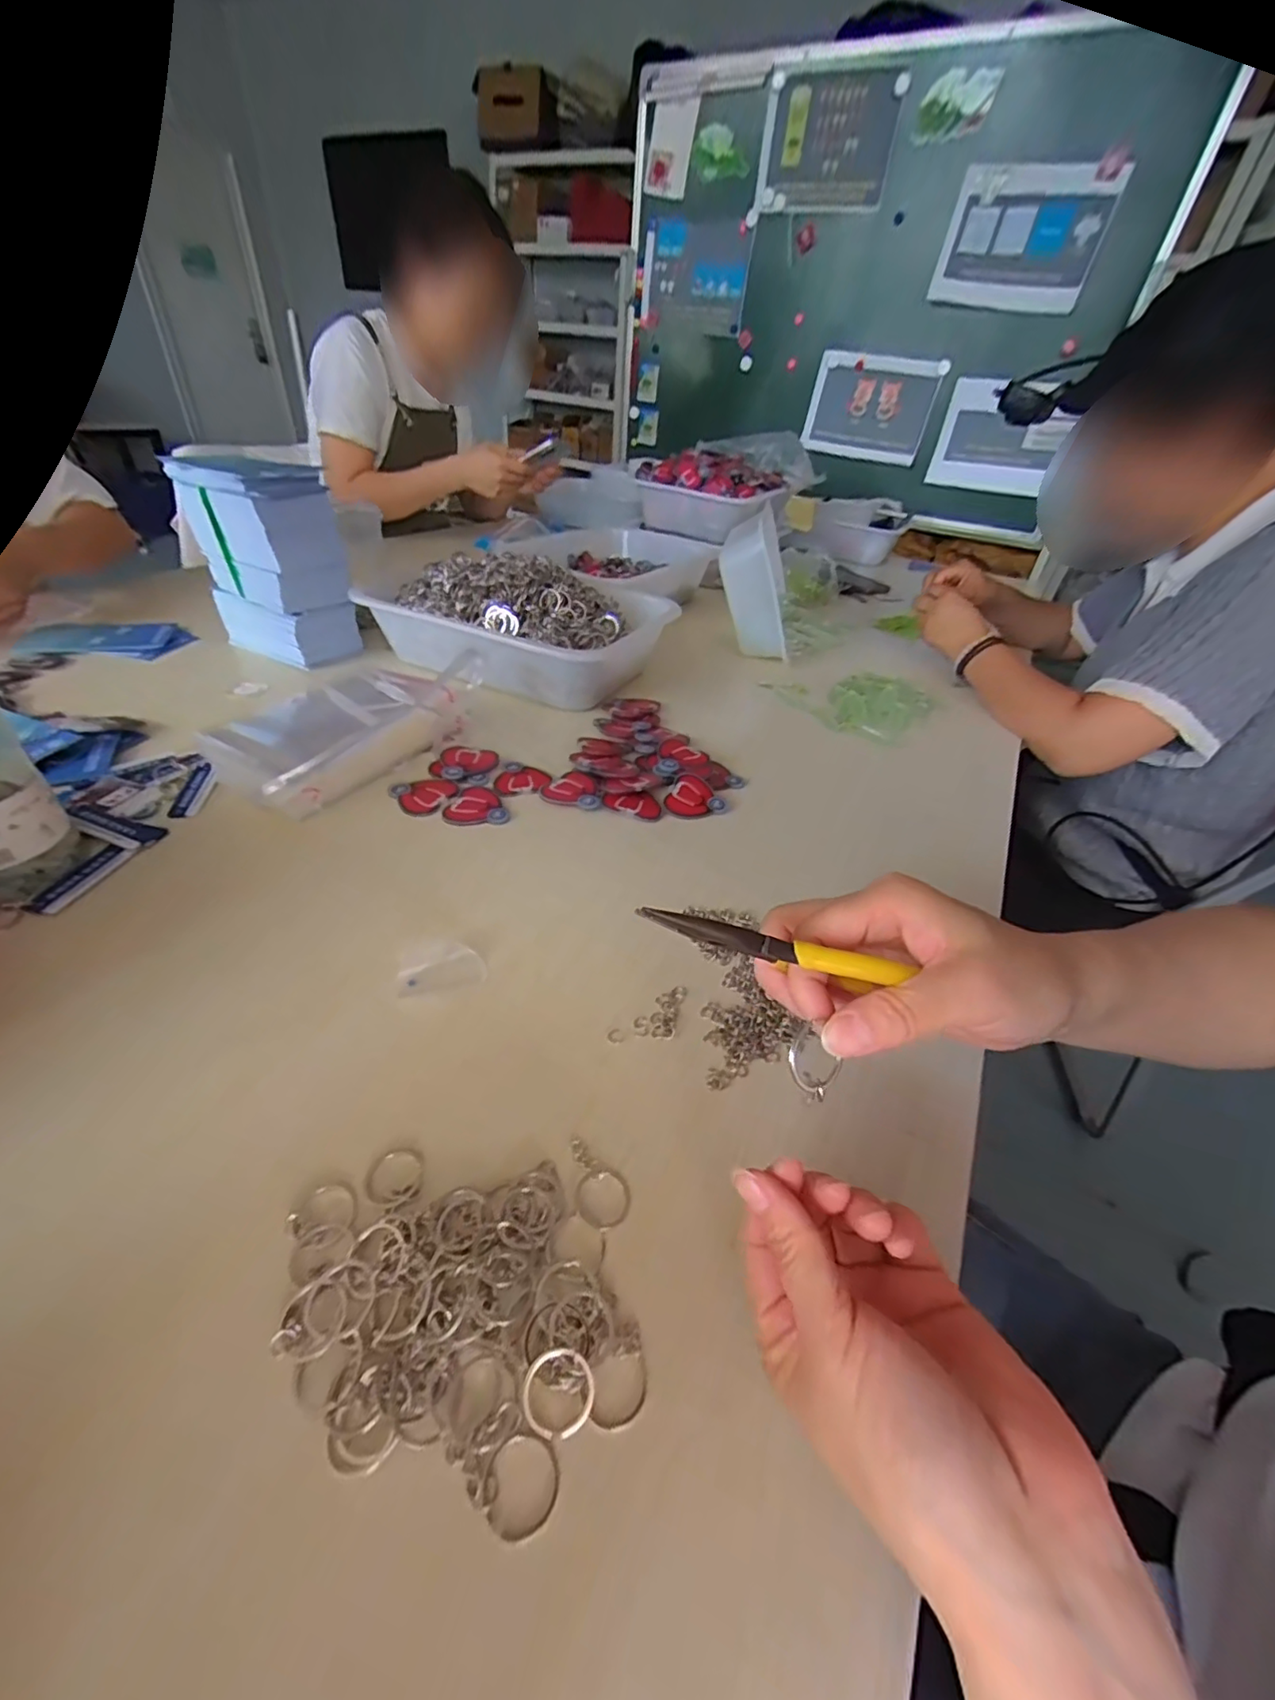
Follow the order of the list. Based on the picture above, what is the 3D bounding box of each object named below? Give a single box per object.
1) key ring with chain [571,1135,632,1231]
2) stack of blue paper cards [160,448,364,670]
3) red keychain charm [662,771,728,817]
[{"bbox_3d":[-0.017,0.151,0.264,0.025,0.004,0.041,-2,40,-10],"label":"key ring with chain"},{"bbox_3d":[-0.396,-0.313,0.632,0.151,0.190,0.080,21,42,18],"label":"stack of blue paper cards"},{"bbox_3d":[0.053,-0.046,0.502,0.050,0.009,0.053,17,40,13],"label":"red keychain charm"}]

